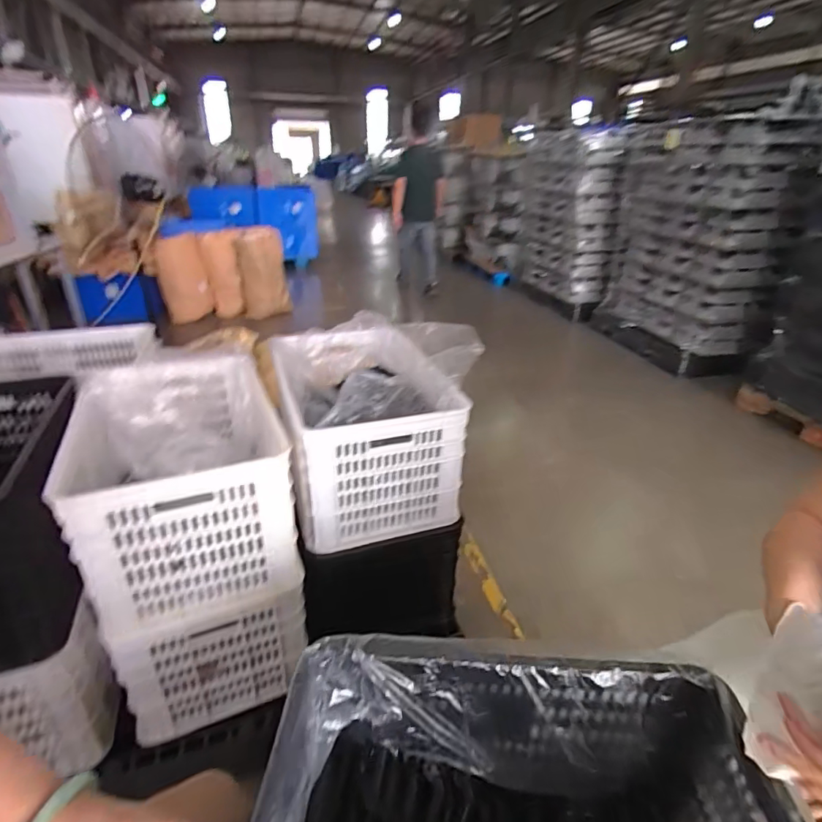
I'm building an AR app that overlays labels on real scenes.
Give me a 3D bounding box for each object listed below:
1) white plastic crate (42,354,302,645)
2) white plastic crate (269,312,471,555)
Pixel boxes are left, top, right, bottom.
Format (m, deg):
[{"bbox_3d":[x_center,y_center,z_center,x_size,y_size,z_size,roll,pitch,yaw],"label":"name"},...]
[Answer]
[{"bbox_3d":[-0.471,0.124,1.029,0.362,0.295,0.536,-11,31,-21],"label":"white plastic crate"},{"bbox_3d":[-0.121,0.010,1.202,0.374,0.336,0.526,-8,30,-16],"label":"white plastic crate"}]

